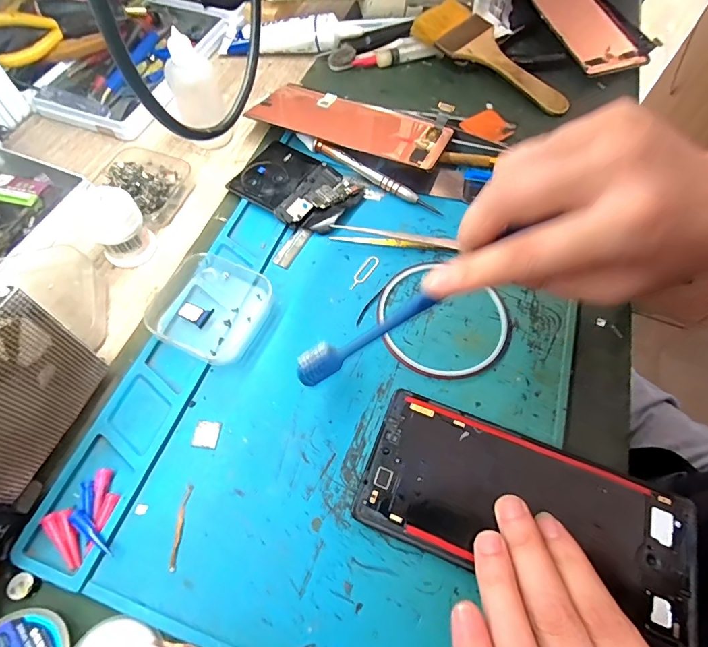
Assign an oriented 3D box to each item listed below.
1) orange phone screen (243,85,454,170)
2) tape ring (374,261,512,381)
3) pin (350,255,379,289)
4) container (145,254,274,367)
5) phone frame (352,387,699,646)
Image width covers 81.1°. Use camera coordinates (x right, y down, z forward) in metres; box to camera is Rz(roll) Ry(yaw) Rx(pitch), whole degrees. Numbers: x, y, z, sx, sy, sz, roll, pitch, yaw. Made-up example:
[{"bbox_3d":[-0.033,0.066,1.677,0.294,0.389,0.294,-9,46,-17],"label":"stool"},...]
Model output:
[{"bbox_3d":[-0.003,-0.163,0.336,0.157,0.004,0.075,19,53,10],"label":"orange phone screen"},{"bbox_3d":[0.057,-0.001,0.267,0.086,0.004,0.077,25,64,10],"label":"tape ring"},{"bbox_3d":[0.007,-0.035,0.285,0.009,0.004,0.032,33,65,10],"label":"pin"},{"bbox_3d":[-0.091,-0.012,0.260,0.070,0.014,0.068,23,64,9],"label":"container"},{"bbox_3d":[0.087,0.093,0.211,0.161,0.004,0.073,18,63,8],"label":"phone frame"}]

